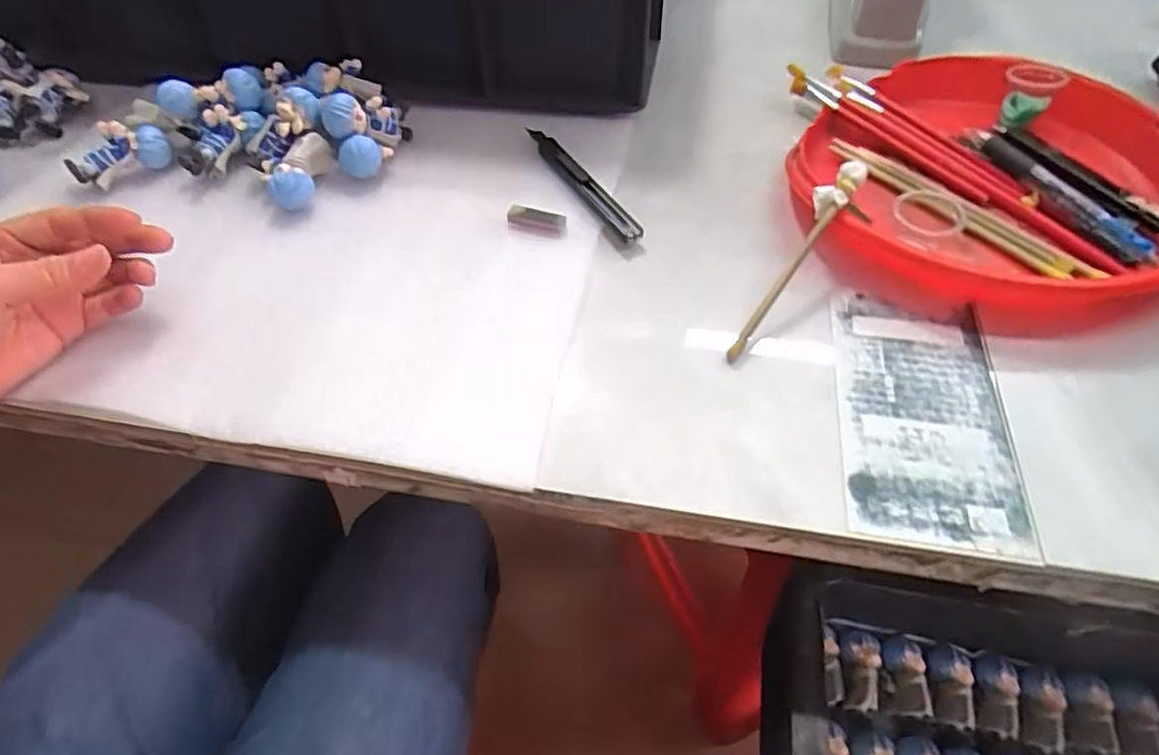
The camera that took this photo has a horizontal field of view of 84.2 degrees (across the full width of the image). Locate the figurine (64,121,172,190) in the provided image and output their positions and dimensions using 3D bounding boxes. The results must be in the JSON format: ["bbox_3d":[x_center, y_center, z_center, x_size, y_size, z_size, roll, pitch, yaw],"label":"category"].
[{"bbox_3d":[-0.314,-0.153,0.435,0.062,0.028,0.023,-33,58,-22],"label":"figurine"}]

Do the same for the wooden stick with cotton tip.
[{"bbox_3d":[0.119,-0.066,0.357,0.018,0.015,0.139,29,75,24],"label":"wooden stick with cotton tip"}]

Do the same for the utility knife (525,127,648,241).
[{"bbox_3d":[-0.001,-0.133,0.425,0.015,0.016,0.134,-22,54,-15],"label":"utility knife"}]

